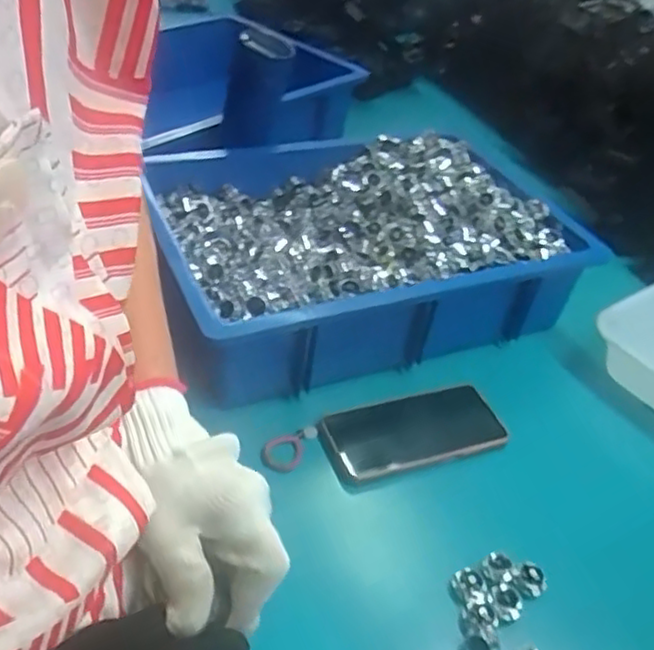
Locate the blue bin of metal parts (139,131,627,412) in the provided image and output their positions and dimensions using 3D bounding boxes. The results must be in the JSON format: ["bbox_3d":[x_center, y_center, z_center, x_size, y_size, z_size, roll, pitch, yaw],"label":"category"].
[{"bbox_3d":[0.049,-0.093,0.800,0.430,0.109,0.312,-13,43,-21],"label":"blue bin of metal parts"}]

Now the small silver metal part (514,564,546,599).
[{"bbox_3d":[0.158,0.200,0.543,0.016,0.019,0.023,-24,48,-31],"label":"small silver metal part"}]

